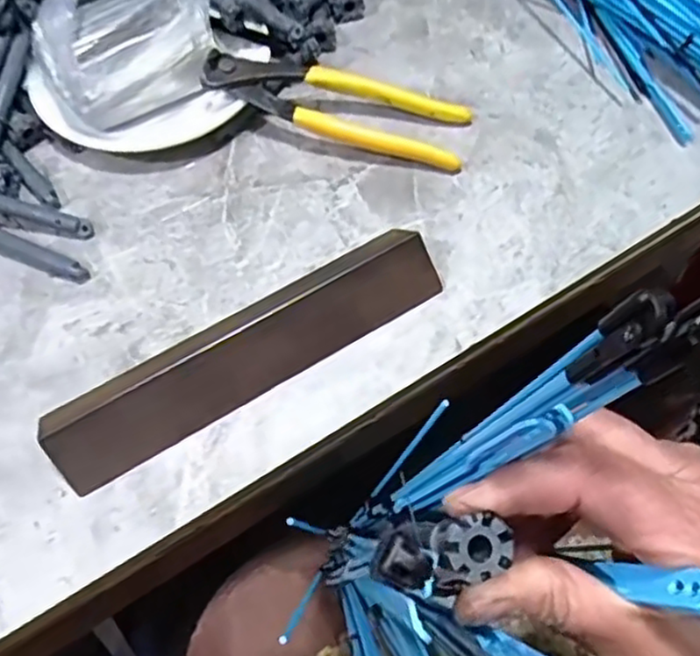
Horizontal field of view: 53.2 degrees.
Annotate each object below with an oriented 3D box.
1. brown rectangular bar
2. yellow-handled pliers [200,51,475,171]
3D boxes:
[{"bbox_3d":[-0.049,0.012,0.356,0.213,0.035,0.035,-28,65,-12],"label":"brown rectangular bar"},{"bbox_3d":[-0.008,-0.138,0.429,0.161,0.018,0.048,17,61,-1],"label":"yellow-handled pliers"}]

